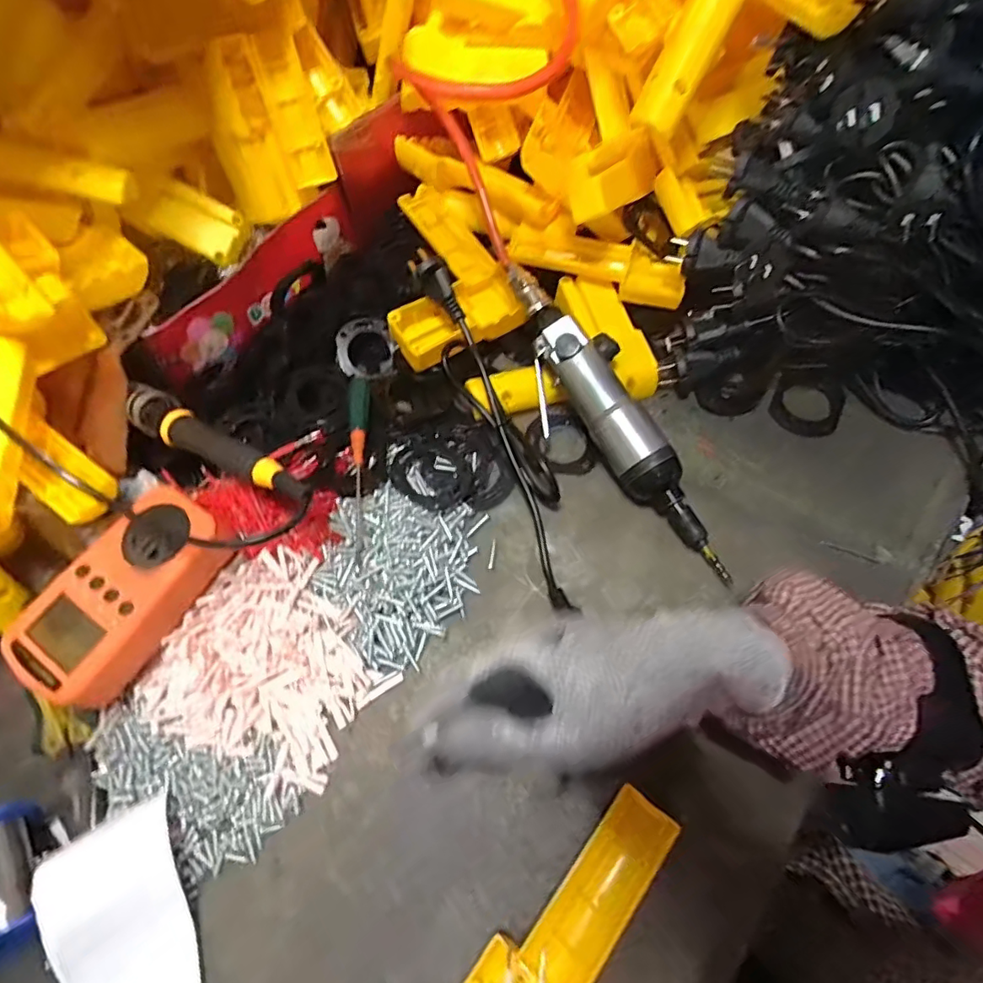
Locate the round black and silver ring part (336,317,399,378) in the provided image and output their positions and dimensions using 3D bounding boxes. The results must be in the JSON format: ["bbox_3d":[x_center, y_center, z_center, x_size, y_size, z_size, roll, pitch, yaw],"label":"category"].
[{"bbox_3d":[-0.103,-0.118,0.452,0.047,0.015,0.047,-3,99,-16],"label":"round black and silver ring part"}]

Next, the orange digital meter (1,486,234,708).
[{"bbox_3d":[-0.221,0.065,0.342,0.072,0.044,0.127,29,71,13],"label":"orange digital meter"}]

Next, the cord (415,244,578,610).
[{"bbox_3d":[0.008,-0.050,0.388,0.033,0.057,0.269,-21,71,-10],"label":"cord"}]

